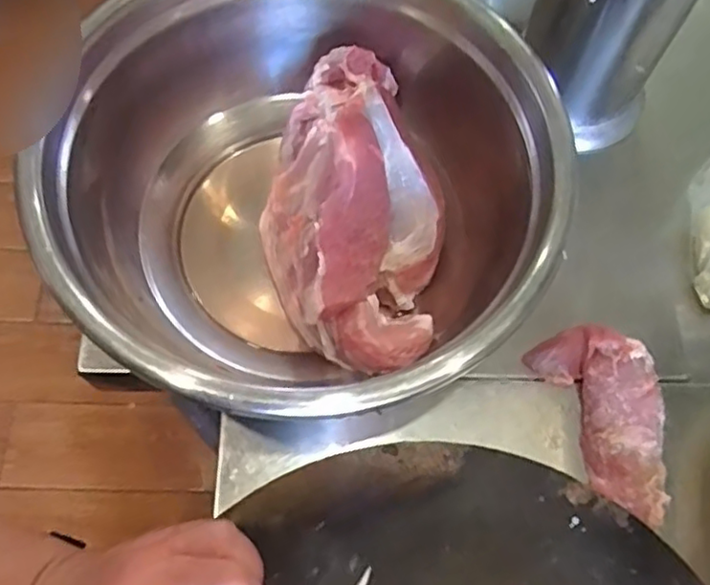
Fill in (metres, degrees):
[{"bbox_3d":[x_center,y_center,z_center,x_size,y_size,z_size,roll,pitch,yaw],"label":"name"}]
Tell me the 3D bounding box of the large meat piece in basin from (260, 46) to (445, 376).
[{"bbox_3d":[-0.003,-0.048,0.407,0.102,0.072,0.202,-12,69,-8],"label":"large meat piece in basin"}]

